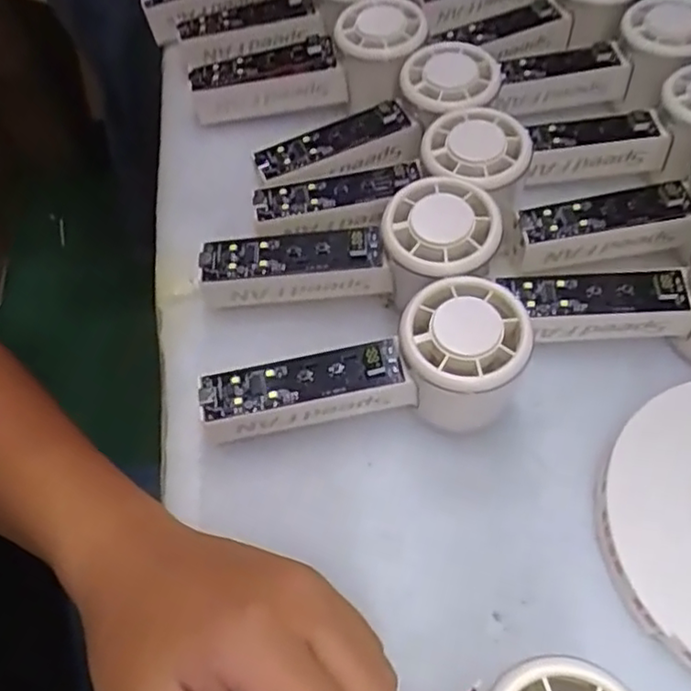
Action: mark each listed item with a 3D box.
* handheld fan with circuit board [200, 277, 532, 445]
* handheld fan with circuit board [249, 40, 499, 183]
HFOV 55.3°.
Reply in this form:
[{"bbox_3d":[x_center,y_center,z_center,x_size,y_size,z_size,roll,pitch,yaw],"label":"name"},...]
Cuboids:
[{"bbox_3d":[0.008,0.008,0.310,0.149,0.059,0.055,-1,57,-2],"label":"handheld fan with circuit board"},{"bbox_3d":[0.020,-0.127,0.387,0.148,0.035,0.057,-28,61,-2],"label":"handheld fan with circuit board"}]

